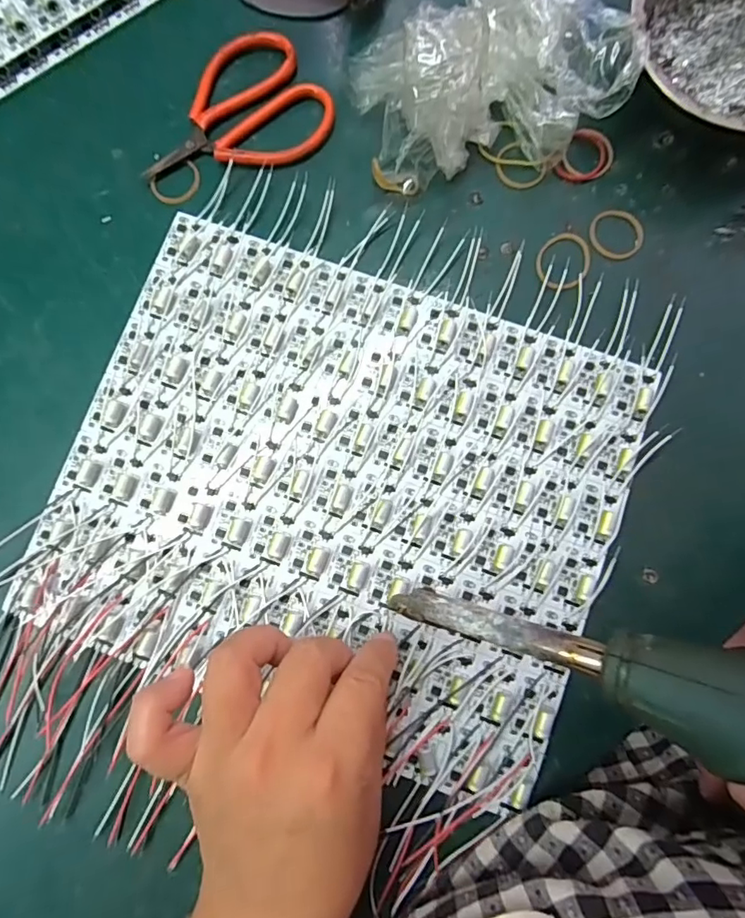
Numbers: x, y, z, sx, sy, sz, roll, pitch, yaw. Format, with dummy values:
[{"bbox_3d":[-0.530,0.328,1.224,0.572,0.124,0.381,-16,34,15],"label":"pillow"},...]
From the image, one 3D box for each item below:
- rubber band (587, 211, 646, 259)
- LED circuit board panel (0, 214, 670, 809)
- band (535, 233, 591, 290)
[{"bbox_3d":[0.139,-0.127,0.285,0.032,0.004,0.027,33,85,4],"label":"rubber band"},{"bbox_3d":[-0.022,0.022,0.269,0.287,0.011,0.254,19,84,3],"label":"LED circuit board panel"},{"bbox_3d":[0.108,-0.111,0.284,0.031,0.004,0.033,0,79,1],"label":"band"}]

